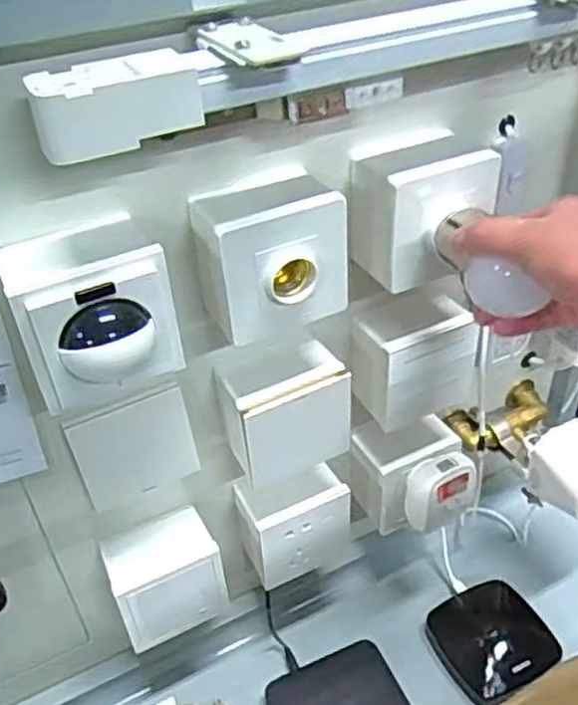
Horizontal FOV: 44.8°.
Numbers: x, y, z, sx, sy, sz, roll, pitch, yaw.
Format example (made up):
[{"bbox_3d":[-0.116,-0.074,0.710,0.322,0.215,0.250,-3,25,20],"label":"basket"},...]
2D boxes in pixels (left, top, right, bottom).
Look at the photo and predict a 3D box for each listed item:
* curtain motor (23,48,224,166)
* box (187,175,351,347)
[{"bbox_3d":[-0.083,-0.126,0.352,0.088,0.036,0.038,-19,38,-19],"label":"curtain motor"},{"bbox_3d":[-0.011,-0.066,0.457,0.089,0.088,0.061,-15,37,-15],"label":"box"}]

